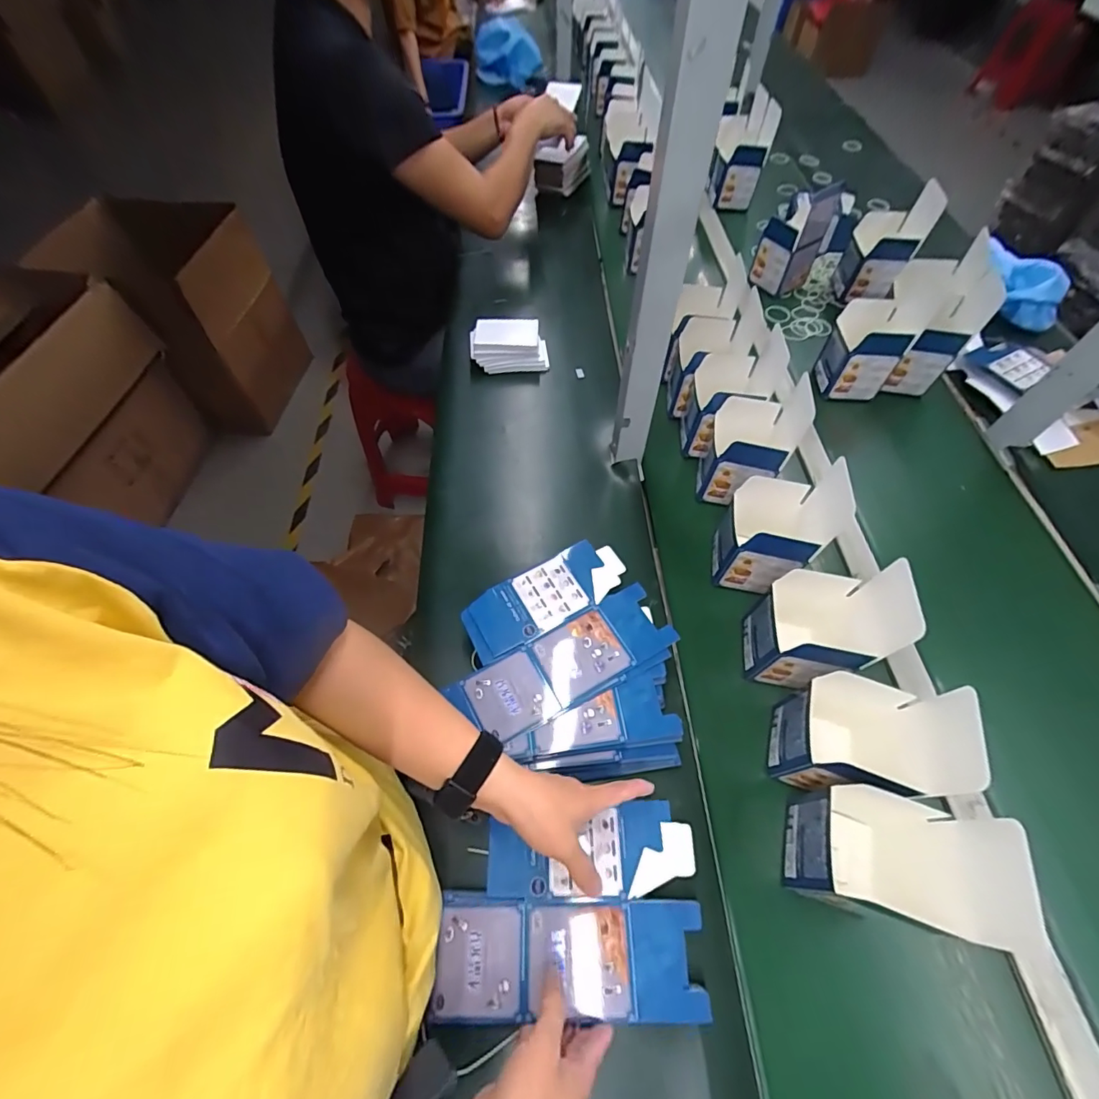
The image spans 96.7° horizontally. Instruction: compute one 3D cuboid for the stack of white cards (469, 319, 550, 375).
[{"bbox_3d":[-0.072,-0.358,0.867,0.135,0.068,0.084,-4,53,-6],"label":"stack of white cards"}]

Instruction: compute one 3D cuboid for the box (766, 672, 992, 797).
[{"bbox_3d":[0.291,0.176,0.458,0.099,0.170,0.100,12,53,6],"label":"box"}]

